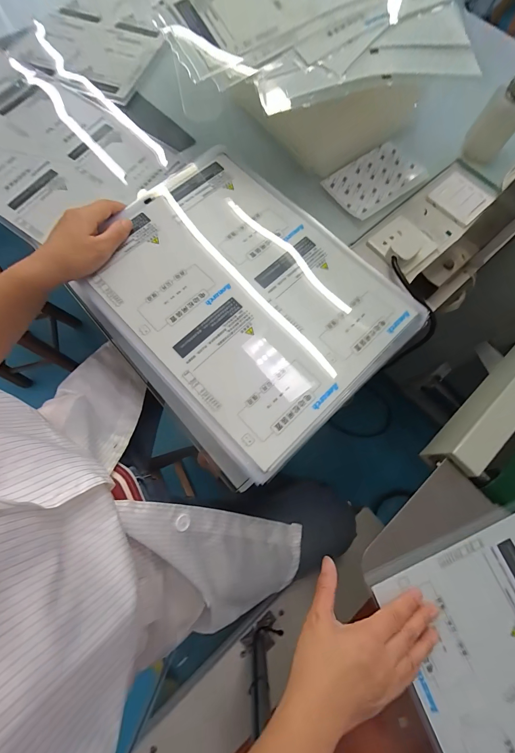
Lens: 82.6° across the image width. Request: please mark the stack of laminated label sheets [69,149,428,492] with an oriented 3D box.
[{"bbox_3d":[-0.026,-0.106,0.373,0.305,0.020,0.381,-43,77,-11],"label":"stack of laminated label sheets"}]

